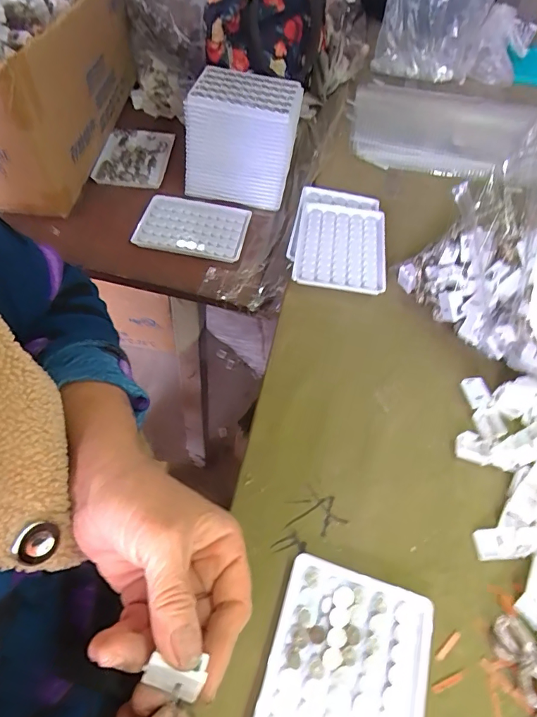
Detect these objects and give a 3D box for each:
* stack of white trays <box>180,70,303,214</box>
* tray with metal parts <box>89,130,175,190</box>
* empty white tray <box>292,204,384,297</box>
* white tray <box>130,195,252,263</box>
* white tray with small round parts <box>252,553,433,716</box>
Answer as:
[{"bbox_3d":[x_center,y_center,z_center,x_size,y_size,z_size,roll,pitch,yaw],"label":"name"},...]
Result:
[{"bbox_3d":[-0.031,-0.275,0.560,0.132,0.116,0.095,11,53,4],"label":"stack of white trays"},{"bbox_3d":[-0.189,-0.278,0.617,0.092,0.019,0.120,6,56,-2],"label":"tray with metal parts"},{"bbox_3d":[0.079,-0.120,0.486,0.096,0.021,0.126,10,56,0],"label":"empty white tray"},{"bbox_3d":[-0.093,-0.162,0.547,0.128,0.019,0.086,11,56,2],"label":"white tray"},{"bbox_3d":[0.045,0.198,0.264,0.096,0.009,0.129,18,56,6],"label":"white tray with small round parts"}]

